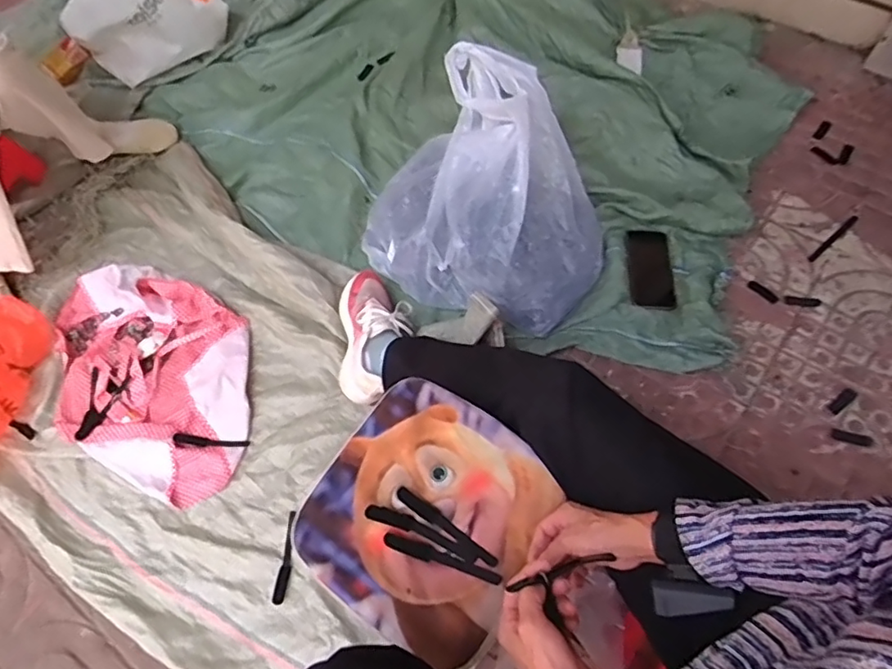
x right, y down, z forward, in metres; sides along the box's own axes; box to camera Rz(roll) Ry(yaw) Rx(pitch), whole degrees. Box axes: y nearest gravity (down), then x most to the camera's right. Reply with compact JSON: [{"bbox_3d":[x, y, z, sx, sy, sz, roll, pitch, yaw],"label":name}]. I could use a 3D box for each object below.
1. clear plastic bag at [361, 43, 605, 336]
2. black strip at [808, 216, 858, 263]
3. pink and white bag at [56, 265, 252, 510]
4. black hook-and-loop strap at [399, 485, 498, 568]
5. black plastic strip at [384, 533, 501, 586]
[{"bbox_3d":[0.084,-0.241,1.011,0.418,0.230,0.388,33,69,19],"label":"clear plastic bag"},{"bbox_3d":[0.731,-0.180,1.068,0.137,0.008,0.014,-41,67,-6],"label":"black strip"},{"bbox_3d":[-0.534,0.060,1.011,0.489,0.055,0.331,26,67,17],"label":"pink and white bag"},{"bbox_3d":[0.002,0.215,0.641,0.133,0.014,0.018,30,68,18],"label":"black hook-and-loop strap"},{"bbox_3d":[-0.004,0.246,0.623,0.132,0.011,0.017,14,64,11],"label":"black plastic strip"}]

